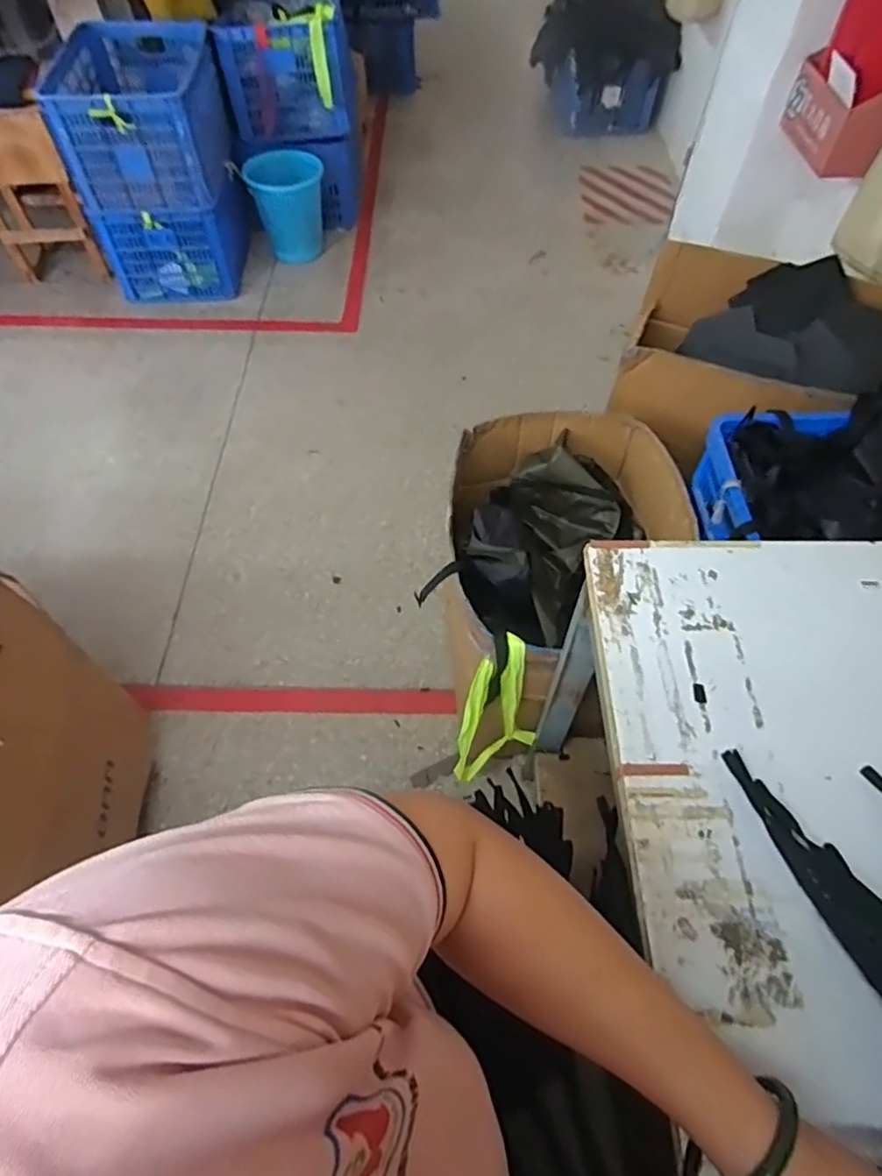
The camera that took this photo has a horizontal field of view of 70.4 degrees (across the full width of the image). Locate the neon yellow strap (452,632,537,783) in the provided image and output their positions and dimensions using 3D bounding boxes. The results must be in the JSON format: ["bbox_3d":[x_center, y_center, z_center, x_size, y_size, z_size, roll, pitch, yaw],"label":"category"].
[{"bbox_3d":[0.102,0.223,1.066,0.127,0.363,0.115,20,59,12],"label":"neon yellow strap"}]

